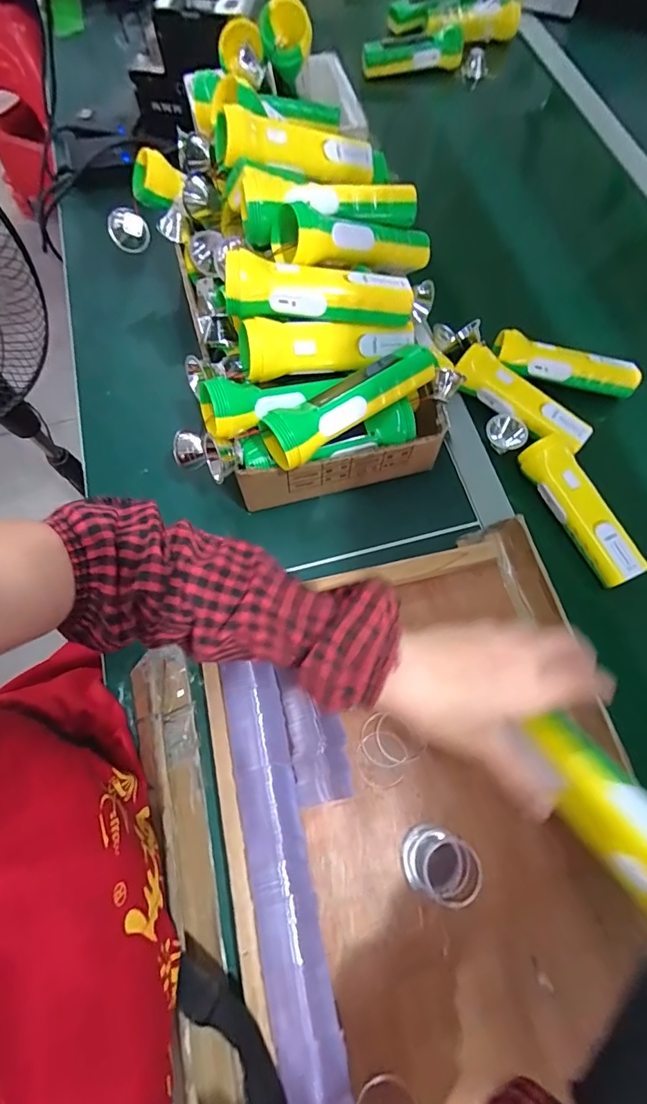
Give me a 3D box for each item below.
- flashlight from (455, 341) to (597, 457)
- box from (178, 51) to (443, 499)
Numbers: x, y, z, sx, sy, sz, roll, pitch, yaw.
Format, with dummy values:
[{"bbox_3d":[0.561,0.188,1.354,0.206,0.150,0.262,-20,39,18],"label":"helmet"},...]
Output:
[{"bbox_3d":[0.221,-0.169,0.520,0.158,0.037,0.042,37,73,12],"label":"flashlight"},{"bbox_3d":[-0.028,-0.283,0.491,0.242,0.157,0.440,-11,70,-5],"label":"box"}]

